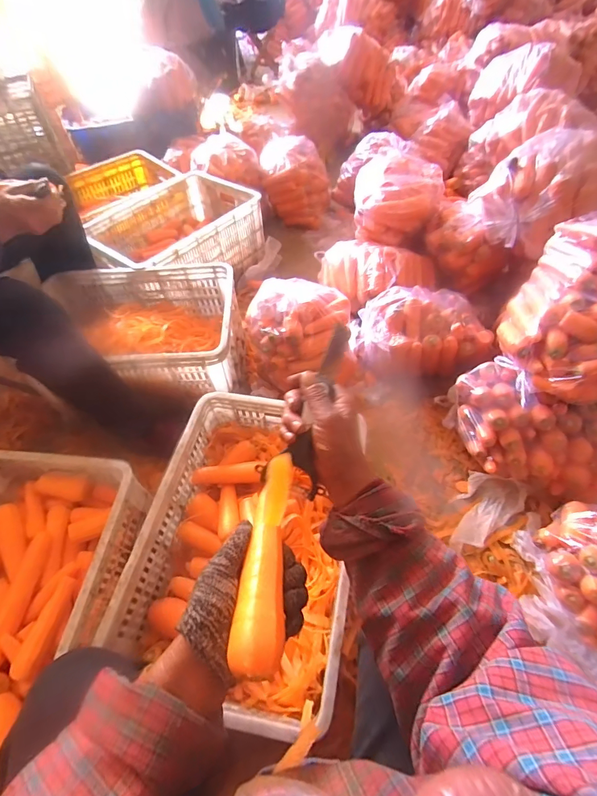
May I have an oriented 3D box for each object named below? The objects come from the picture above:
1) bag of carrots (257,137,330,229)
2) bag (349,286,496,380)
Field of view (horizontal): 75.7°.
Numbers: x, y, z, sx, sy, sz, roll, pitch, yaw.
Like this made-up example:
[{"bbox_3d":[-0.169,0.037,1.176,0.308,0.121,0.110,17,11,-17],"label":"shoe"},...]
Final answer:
[{"bbox_3d":[-0.008,-0.850,1.519,0.256,0.247,0.216,0,54,4],"label":"bag of carrots"},{"bbox_3d":[0.326,-0.182,1.057,0.311,0.194,0.245,-8,54,-2],"label":"bag"}]

